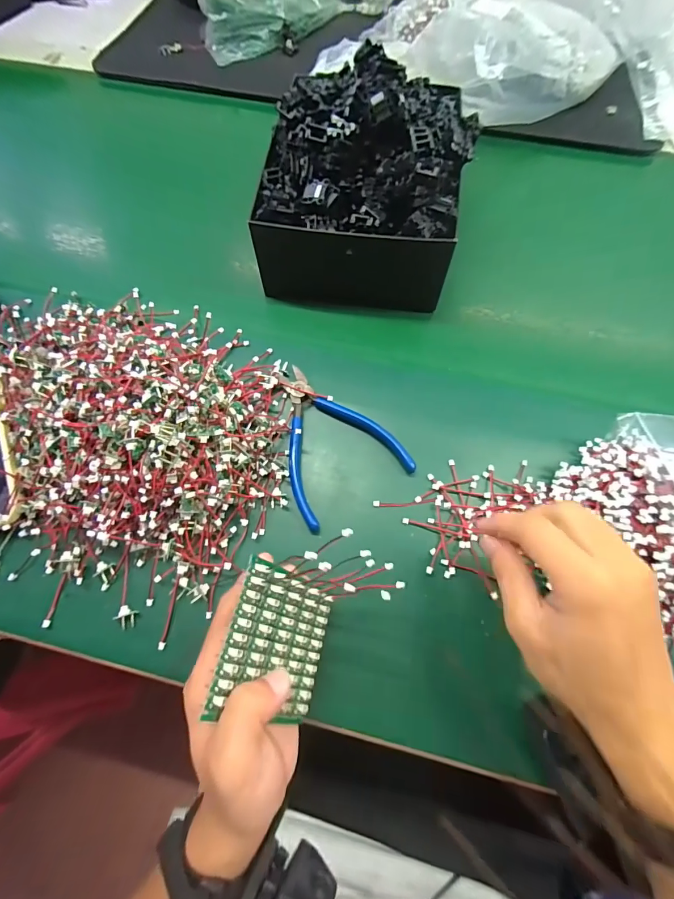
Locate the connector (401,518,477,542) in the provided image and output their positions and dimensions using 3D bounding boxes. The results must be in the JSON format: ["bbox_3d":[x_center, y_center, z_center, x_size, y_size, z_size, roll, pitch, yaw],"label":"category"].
[{"bbox_3d":[0.083,0.064,0.322,0.059,0.004,0.004,13,68,10],"label":"connector"}]

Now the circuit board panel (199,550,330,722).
[{"bbox_3d":[-0.033,0.117,0.243,0.006,0.082,0.078,-5,57,34],"label":"circuit board panel"}]

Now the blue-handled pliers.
[{"bbox_3d":[-0.015,-0.011,0.348,0.101,0.016,0.135,-32,71,-12],"label":"blue-handled pliers"}]

